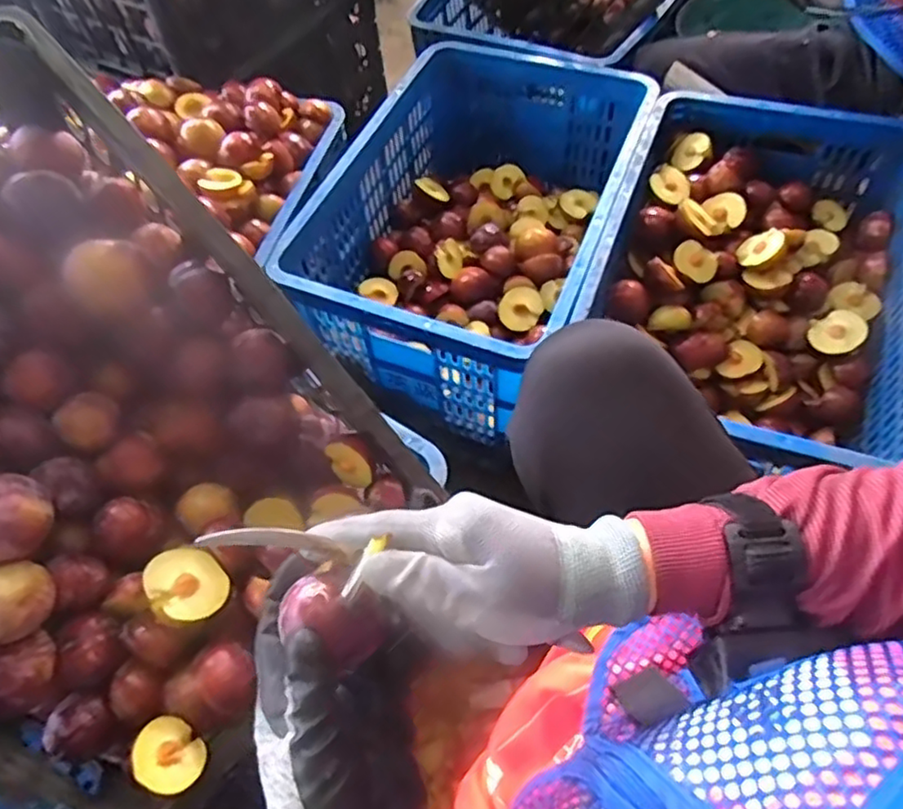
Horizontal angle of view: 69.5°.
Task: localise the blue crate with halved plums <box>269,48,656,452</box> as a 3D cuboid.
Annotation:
[{"bbox_3d":[0.043,-0.277,0.975,0.378,0.230,0.586,18,62,12],"label":"blue crate with halved plums"}]

